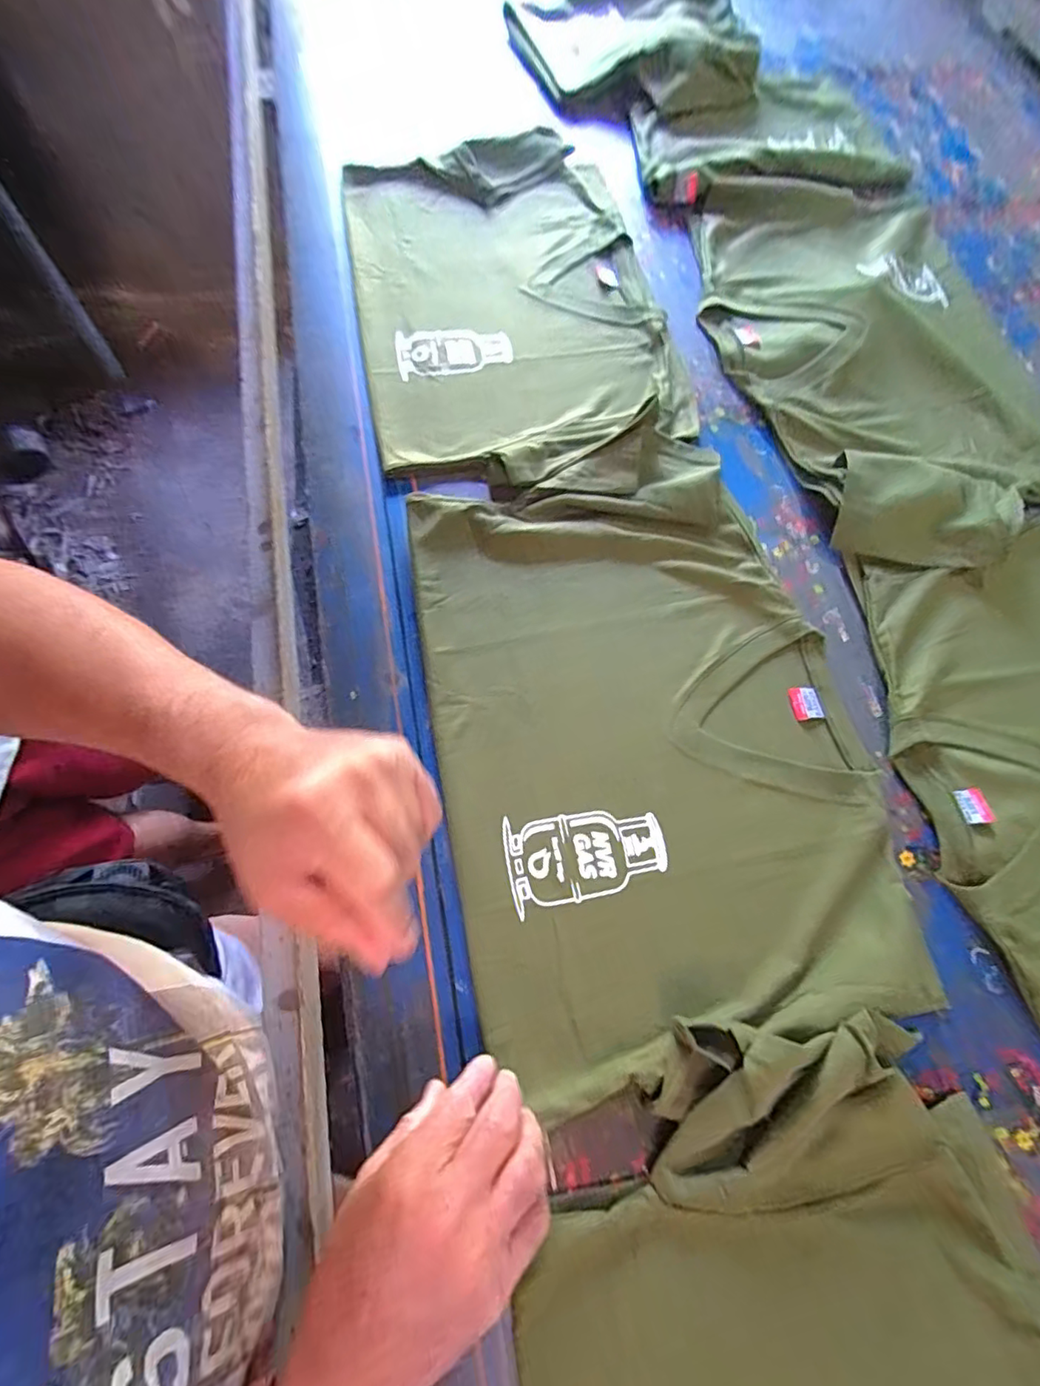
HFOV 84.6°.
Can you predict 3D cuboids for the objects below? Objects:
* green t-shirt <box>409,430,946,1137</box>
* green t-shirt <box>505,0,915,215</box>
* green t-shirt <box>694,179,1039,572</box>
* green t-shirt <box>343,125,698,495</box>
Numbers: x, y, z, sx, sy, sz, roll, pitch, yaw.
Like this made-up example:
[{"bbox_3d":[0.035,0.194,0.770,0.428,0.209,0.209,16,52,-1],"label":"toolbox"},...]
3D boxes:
[{"bbox_3d":[0.105,0.015,0.490,0.355,0.028,0.558,-8,71,-6],"label":"green t-shirt"},{"bbox_3d":[0.278,-0.855,0.803,0.382,0.070,0.493,-31,74,-13],"label":"green t-shirt"},{"bbox_3d":[0.416,-0.410,0.663,0.355,0.036,0.588,-11,71,-7],"label":"green t-shirt"},{"bbox_3d":[-0.009,-0.445,0.656,0.338,0.035,0.536,-9,71,-6],"label":"green t-shirt"}]

